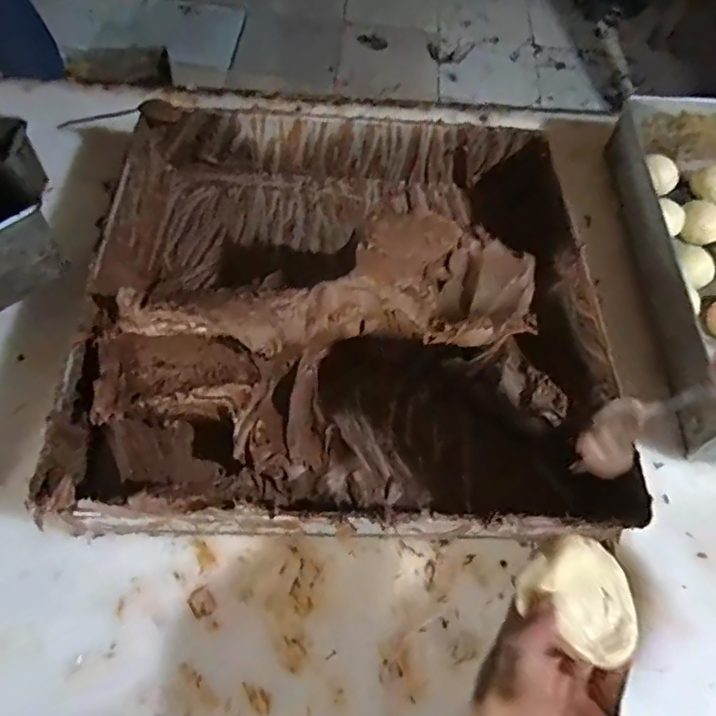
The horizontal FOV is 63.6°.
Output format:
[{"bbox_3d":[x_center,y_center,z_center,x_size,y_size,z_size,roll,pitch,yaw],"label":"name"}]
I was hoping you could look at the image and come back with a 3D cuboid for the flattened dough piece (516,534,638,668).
[{"bbox_3d":[0.120,0.122,0.300,0.058,0.014,0.056,1,60,-2],"label":"flattened dough piece"}]

